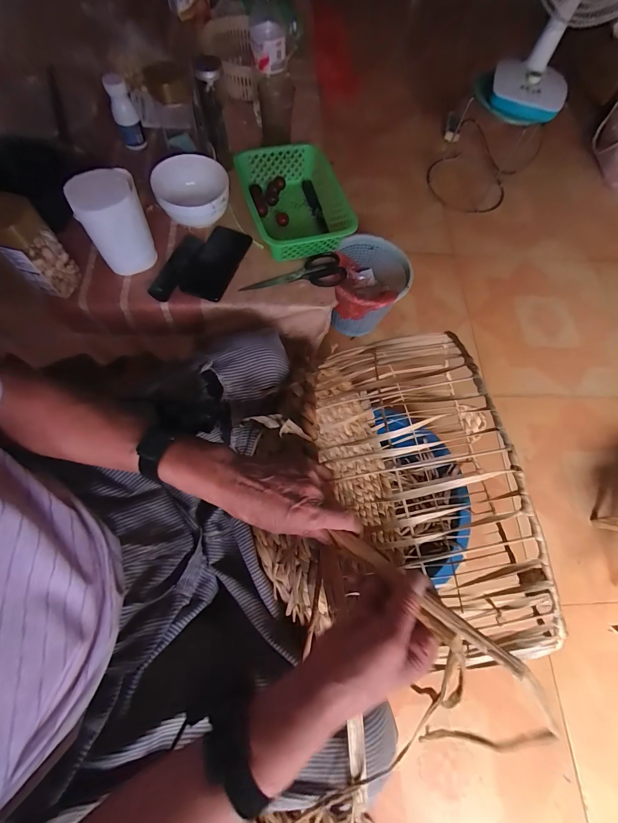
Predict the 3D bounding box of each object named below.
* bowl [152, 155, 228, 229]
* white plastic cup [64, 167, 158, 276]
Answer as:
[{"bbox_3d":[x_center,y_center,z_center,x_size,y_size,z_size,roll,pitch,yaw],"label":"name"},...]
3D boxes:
[{"bbox_3d":[-0.217,-0.415,0.630,0.127,0.057,0.127,2,70,-5],"label":"bowl"},{"bbox_3d":[-0.311,-0.307,0.546,0.091,0.122,0.087,-15,72,-10],"label":"white plastic cup"}]

